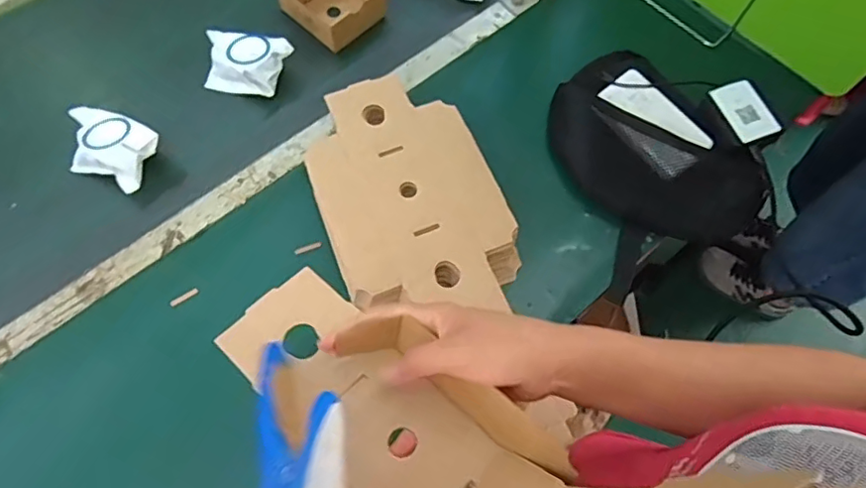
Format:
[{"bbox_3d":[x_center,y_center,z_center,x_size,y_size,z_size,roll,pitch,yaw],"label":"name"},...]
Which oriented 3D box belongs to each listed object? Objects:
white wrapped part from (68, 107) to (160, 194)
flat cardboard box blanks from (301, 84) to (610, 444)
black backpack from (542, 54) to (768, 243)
[{"bbox_3d":[-0.377,-0.113,0.677,0.111,0.053,0.076,23,68,7],"label":"white wrapped part"},{"bbox_3d":[-0.030,-0.055,0.651,0.194,0.048,0.288,-14,69,-9],"label":"flat cardboard box blanks"},{"bbox_3d":[0.262,-0.110,0.697,0.181,0.063,0.267,-38,74,-16],"label":"black backpack"}]

